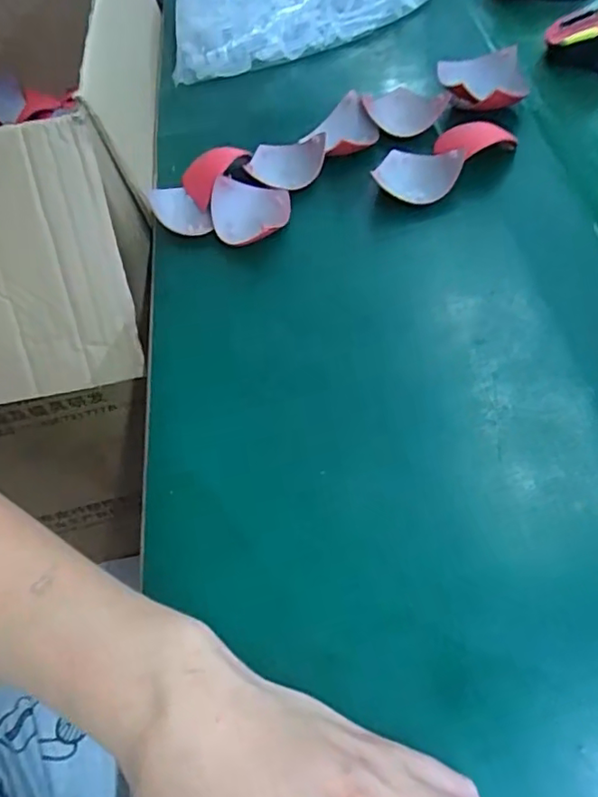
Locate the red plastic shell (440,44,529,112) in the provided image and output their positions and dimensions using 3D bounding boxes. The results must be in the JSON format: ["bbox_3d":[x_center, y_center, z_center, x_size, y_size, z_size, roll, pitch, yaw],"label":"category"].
[{"bbox_3d":[0.145,-0.246,0.466,0.063,0.024,0.056,-9,56,3],"label":"red plastic shell"}]

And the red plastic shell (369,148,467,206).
[{"bbox_3d":[0.085,-0.161,0.423,0.057,0.024,0.050,12,59,16],"label":"red plastic shell"}]

